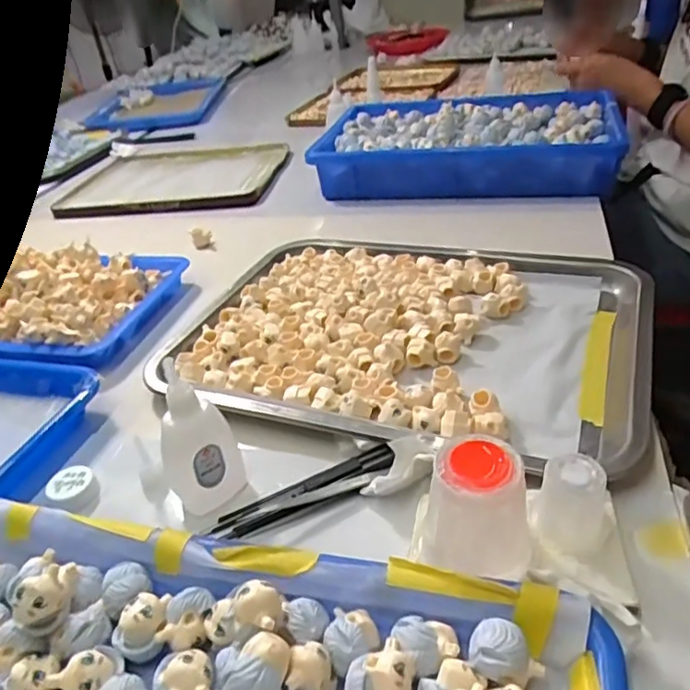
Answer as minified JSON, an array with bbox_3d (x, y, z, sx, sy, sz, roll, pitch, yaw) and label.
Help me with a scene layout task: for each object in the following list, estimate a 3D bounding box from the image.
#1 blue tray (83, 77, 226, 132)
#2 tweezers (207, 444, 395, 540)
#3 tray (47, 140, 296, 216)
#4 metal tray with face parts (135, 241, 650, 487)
[{"bbox_3d":[-0.405,-0.527,1.293,0.256,0.037,0.411,-7,34,1],"label":"blue tray"},{"bbox_3d":[-0.023,0.087,0.348,0.111,0.013,0.020,-19,36,-16],"label":"tweezers"},{"bbox_3d":[-0.257,-0.254,0.899,0.322,0.016,0.258,-1,35,9],"label":"tray"},{"bbox_3d":[0.050,-0.015,0.475,0.346,0.026,0.259,9,38,23],"label":"metal tray with face parts"}]

